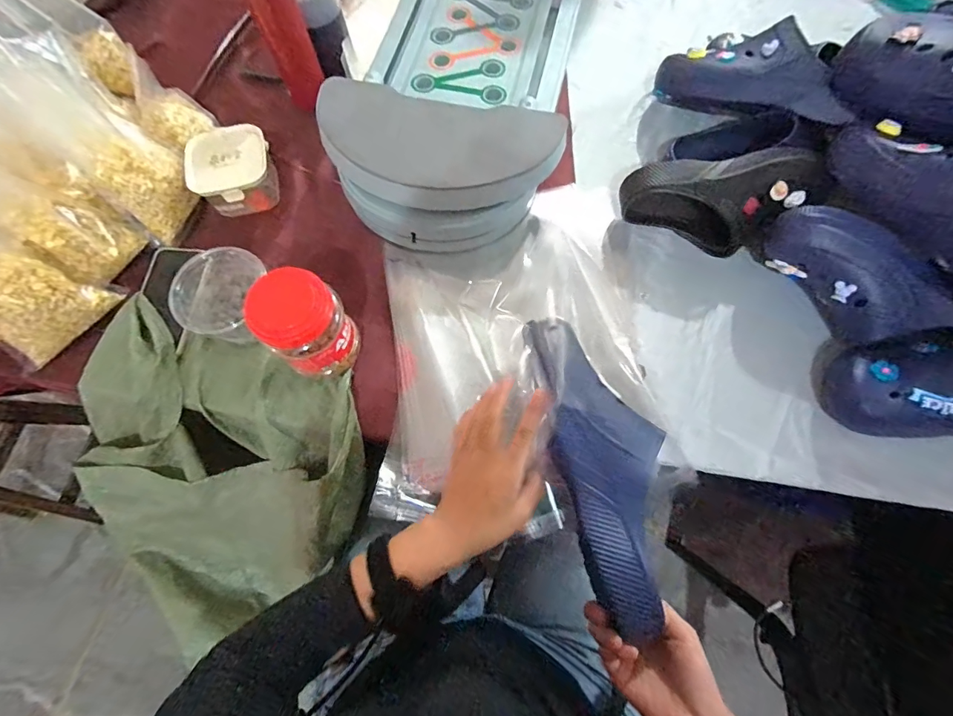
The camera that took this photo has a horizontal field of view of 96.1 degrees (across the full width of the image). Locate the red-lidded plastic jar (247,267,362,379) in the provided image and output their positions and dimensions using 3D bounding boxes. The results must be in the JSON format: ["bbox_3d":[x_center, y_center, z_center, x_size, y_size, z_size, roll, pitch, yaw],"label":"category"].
[{"bbox_3d":[-0.195,-0.035,0.502,0.091,0.137,0.081,-40,74,-13],"label":"red-lidded plastic jar"}]

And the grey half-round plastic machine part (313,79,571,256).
[{"bbox_3d":[-0.048,-0.239,0.573,0.313,0.140,0.144,6,70,3],"label":"grey half-round plastic machine part"}]

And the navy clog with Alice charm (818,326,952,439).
[{"bbox_3d":[0.553,0.034,0.485,0.253,0.086,0.121,3,70,2],"label":"navy clog with Alice charm"}]

